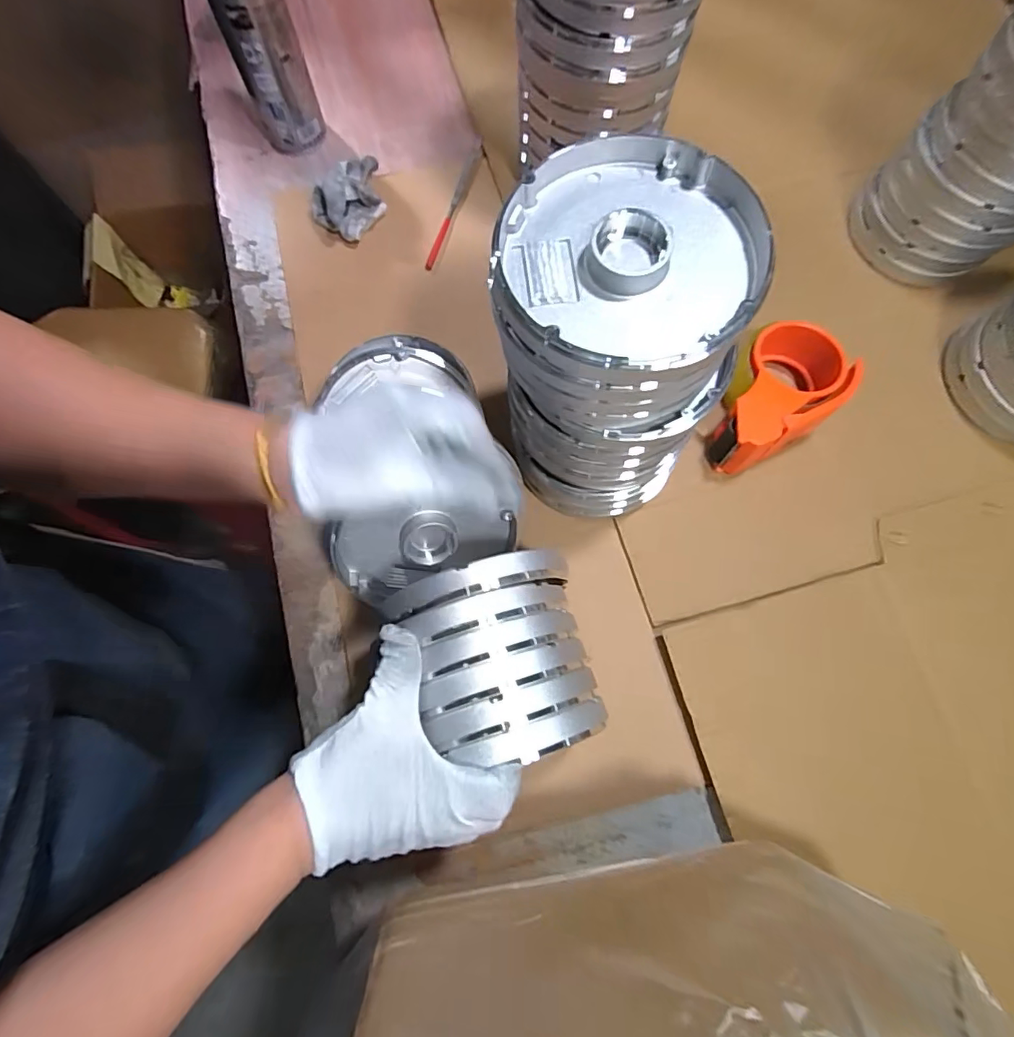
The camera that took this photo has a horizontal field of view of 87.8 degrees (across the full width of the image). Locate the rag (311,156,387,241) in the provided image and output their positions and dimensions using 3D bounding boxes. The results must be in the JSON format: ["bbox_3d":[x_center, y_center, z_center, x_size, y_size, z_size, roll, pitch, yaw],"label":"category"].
[{"bbox_3d":[-0.158,-0.326,0.530,0.066,0.046,0.076,41,78,10],"label":"rag"}]

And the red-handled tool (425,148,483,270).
[{"bbox_3d":[-0.056,-0.331,0.555,0.013,0.009,0.164,17,74,3],"label":"red-handled tool"}]

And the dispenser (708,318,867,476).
[{"bbox_3d":[0.237,-0.103,0.472,0.093,0.065,0.138,39,78,9],"label":"dispenser"}]

